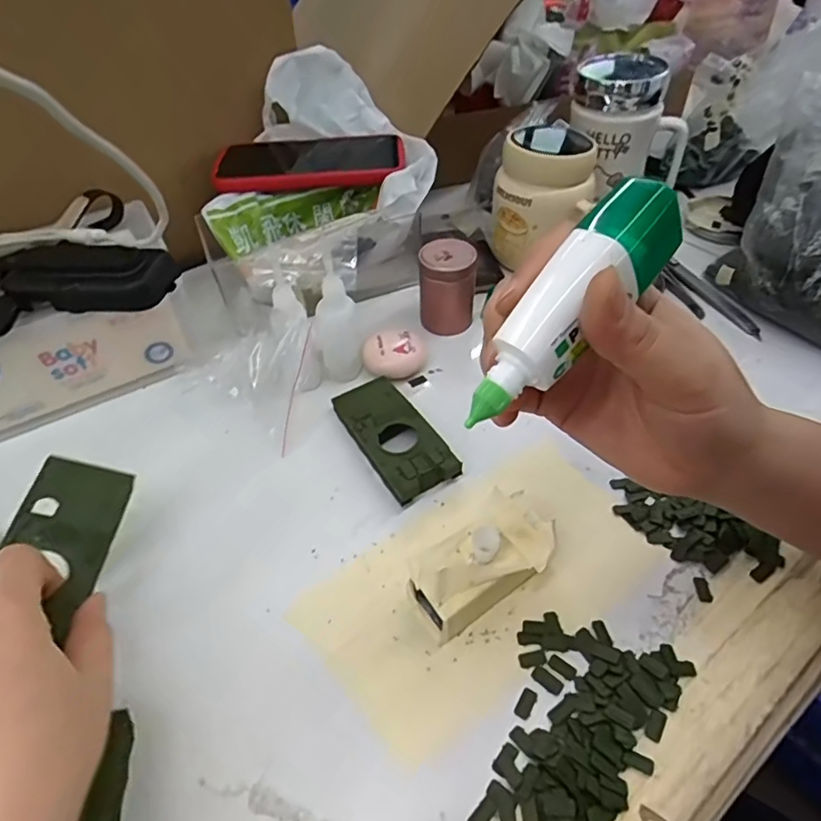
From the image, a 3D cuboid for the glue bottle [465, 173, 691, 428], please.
[{"bbox_3d":[0.054,-0.035,0.188,0.023,0.033,0.098,38,82,32],"label":"glue bottle"}]

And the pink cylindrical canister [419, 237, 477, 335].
[{"bbox_3d":[0.029,-0.098,0.451,0.043,0.069,0.035,-1,48,3],"label":"pink cylindrical canister"}]

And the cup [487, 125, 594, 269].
[{"bbox_3d":[0.115,-0.189,0.483,0.081,0.109,0.076,-2,48,2],"label":"cup"}]

